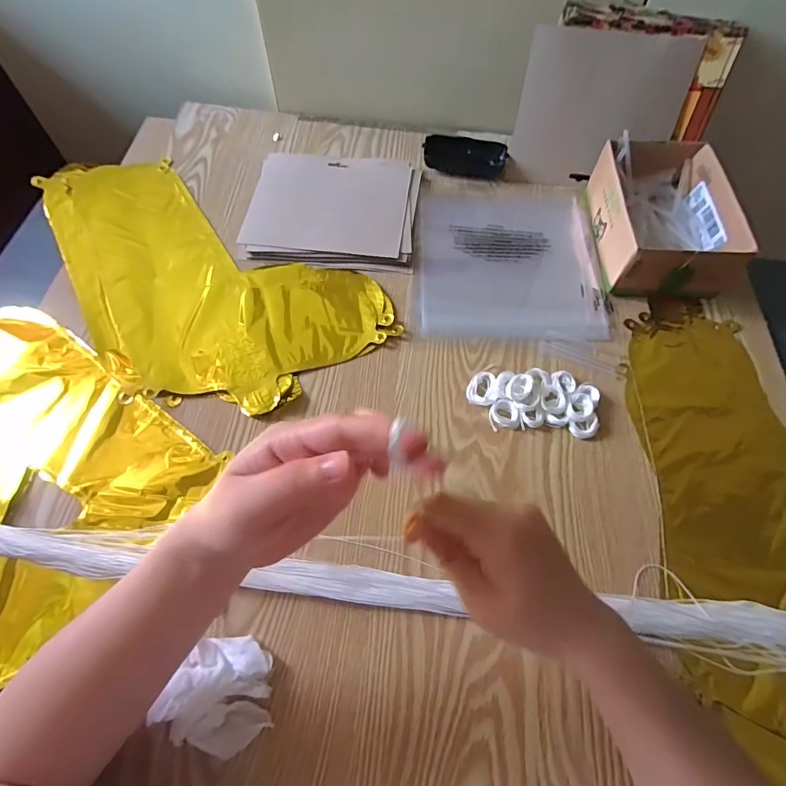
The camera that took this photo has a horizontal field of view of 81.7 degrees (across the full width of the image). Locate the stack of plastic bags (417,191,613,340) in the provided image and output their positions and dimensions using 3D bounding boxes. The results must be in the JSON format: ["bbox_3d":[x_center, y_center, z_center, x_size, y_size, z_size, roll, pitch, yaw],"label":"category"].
[{"bbox_3d":[0.138,-0.163,0.548,0.211,0.008,0.235,1,62,-1],"label":"stack of plastic bags"}]

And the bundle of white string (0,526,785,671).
[{"bbox_3d":[-0.019,0.154,0.364,0.813,0.019,0.043,7,62,3],"label":"bundle of white string"}]

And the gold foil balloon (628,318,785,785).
[{"bbox_3d":[0.307,0.105,0.395,0.155,0.008,0.410,6,62,2],"label":"gold foil balloon"}]

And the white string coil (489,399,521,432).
[{"bbox_3d":[0.108,0.021,0.442,0.028,0.010,0.029,1,62,-1],"label":"white string coil"}]

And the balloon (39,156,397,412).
[{"bbox_3d":[-0.232,-0.131,0.508,0.436,0.016,0.231,33,66,16],"label":"balloon"}]

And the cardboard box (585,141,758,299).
[{"bbox_3d":[0.314,-0.207,0.537,0.134,0.070,0.198,3,62,1],"label":"cardboard box"}]

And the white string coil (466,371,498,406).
[{"bbox_3d":[0.090,-0.004,0.456,0.030,0.008,0.037,9,62,3],"label":"white string coil"}]

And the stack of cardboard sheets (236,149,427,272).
[{"bbox_3d":[-0.074,-0.231,0.567,0.203,0.012,0.180,5,62,2],"label":"stack of cardboard sheets"}]

